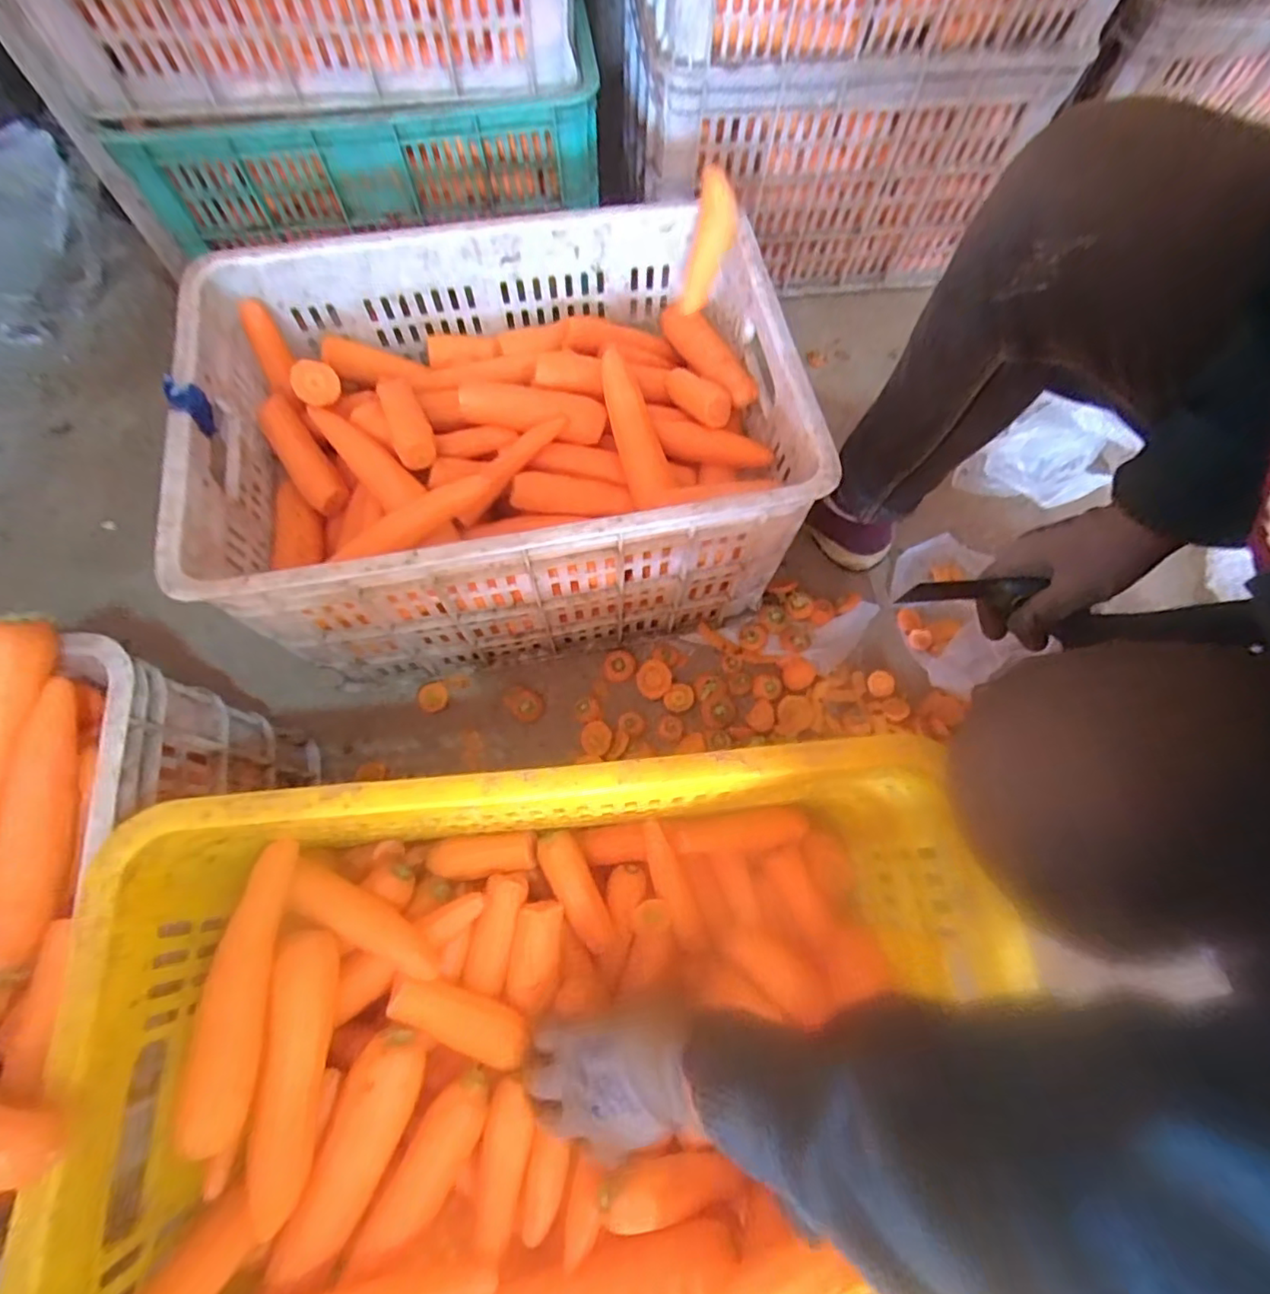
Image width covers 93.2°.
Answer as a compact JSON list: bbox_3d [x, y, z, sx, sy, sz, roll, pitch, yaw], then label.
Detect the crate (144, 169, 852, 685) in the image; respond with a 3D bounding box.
[{"bbox_3d":[-0.134,-0.195,0.633,0.516,0.277,0.362,-9,69,-6],"label":"crate"}]

